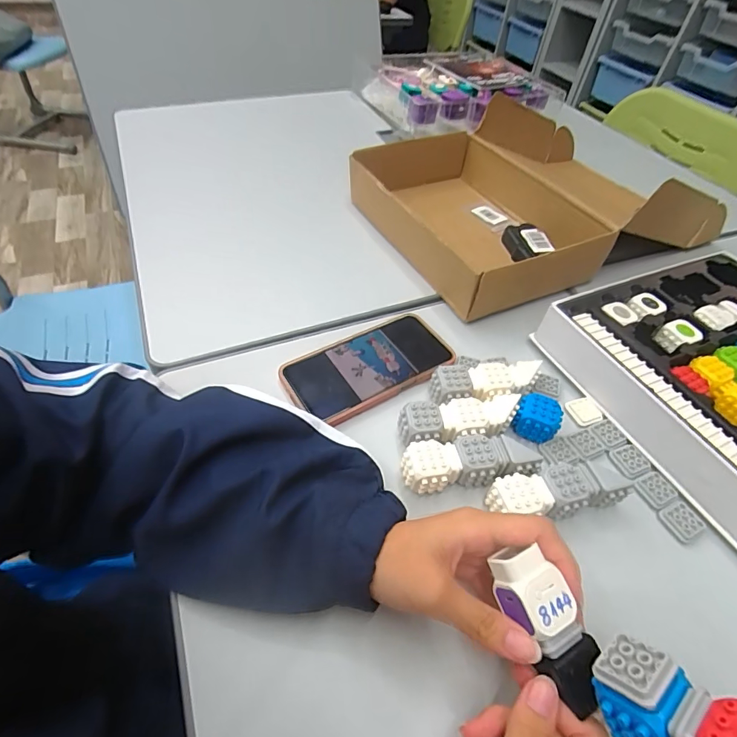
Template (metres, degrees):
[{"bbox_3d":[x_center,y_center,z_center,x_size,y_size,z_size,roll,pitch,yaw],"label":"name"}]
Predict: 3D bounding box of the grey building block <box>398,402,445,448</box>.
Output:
[{"bbox_3d":[0.044,0.053,0.367,0.034,0.035,0.035,-2,51,-7],"label":"grey building block"}]

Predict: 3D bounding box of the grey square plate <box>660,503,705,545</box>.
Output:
[{"bbox_3d":[0.255,0.125,0.345,0.024,0.009,0.028,-16,54,-17],"label":"grey square plate"}]

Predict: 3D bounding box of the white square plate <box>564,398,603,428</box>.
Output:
[{"bbox_3d":[0.207,0.041,0.408,0.028,0.004,0.028,-15,54,-16],"label":"white square plate"}]

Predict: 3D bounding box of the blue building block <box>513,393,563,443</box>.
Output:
[{"bbox_3d":[0.151,0.044,0.379,0.035,0.031,0.029,23,53,13],"label":"blue building block"}]

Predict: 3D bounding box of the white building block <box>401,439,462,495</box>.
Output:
[{"bbox_3d":[0.050,0.081,0.345,0.043,0.035,0.035,-10,53,-13],"label":"white building block"}]

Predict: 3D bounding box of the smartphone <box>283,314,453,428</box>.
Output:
[{"bbox_3d":[0.003,-0.003,0.428,0.167,0.014,0.083,-24,57,-22],"label":"smartphone"}]

